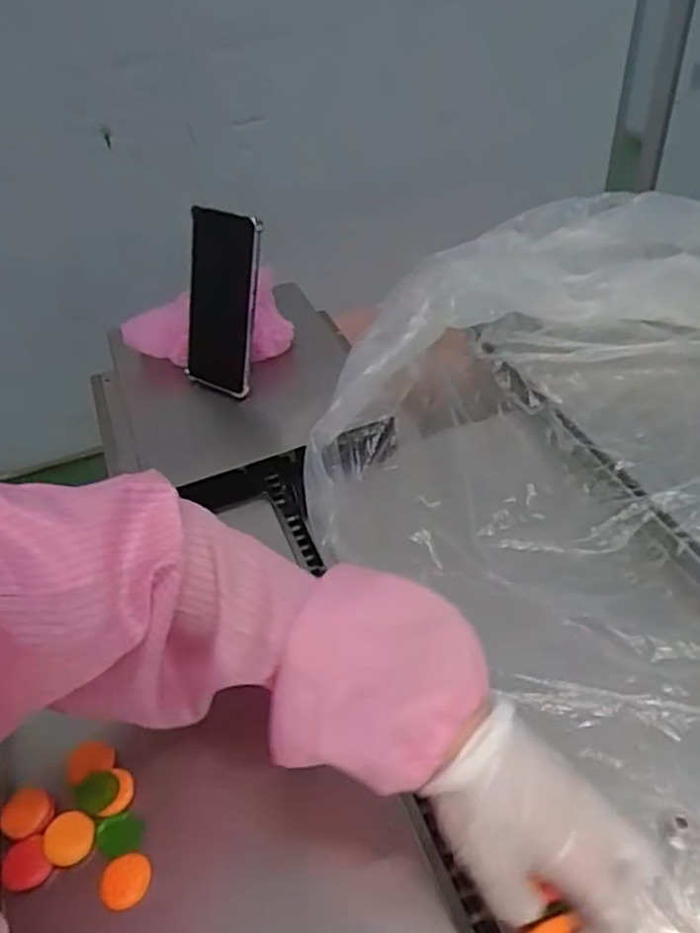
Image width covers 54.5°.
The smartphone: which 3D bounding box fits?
[{"bbox_3d":[-0.124,-0.152,0.644,0.090,0.169,0.015,29,32,27],"label":"smartphone"}]

